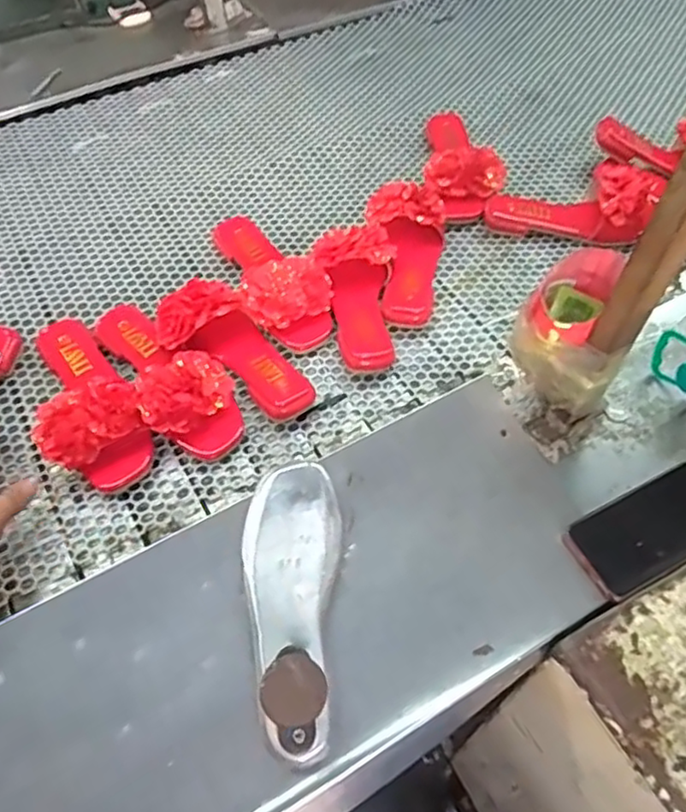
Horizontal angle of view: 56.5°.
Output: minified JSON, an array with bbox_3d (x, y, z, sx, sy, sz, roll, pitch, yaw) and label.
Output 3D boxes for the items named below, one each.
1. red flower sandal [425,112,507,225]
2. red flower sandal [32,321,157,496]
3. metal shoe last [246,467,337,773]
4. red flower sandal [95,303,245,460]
[{"bbox_3d":[0.175,-0.355,0.930,0.102,0.066,0.223,2,55,2],"label":"red flower sandal"},{"bbox_3d":[-0.281,-0.019,0.702,0.099,0.070,0.228,-18,57,-11],"label":"red flower sandal"},{"bbox_3d":[-0.048,0.156,0.531,0.079,0.097,0.230,1,55,2],"label":"metal shoe last"},{"bbox_3d":[-0.194,-0.041,0.717,0.098,0.071,0.216,-28,59,-17],"label":"red flower sandal"}]

